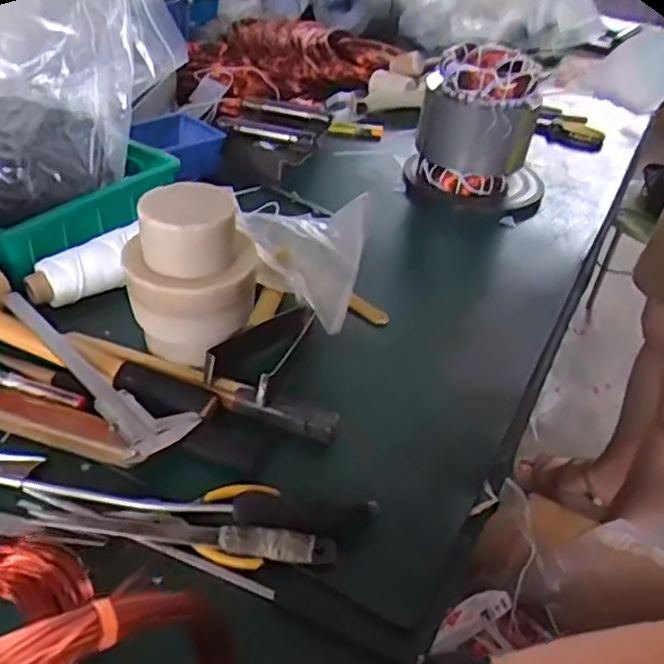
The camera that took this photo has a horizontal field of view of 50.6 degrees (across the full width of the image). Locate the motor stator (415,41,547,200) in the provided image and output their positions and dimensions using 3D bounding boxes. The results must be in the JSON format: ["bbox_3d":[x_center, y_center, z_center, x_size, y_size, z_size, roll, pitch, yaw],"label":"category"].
[{"bbox_3d":[0.195,-0.280,0.952,0.144,0.166,0.141,9,37,1],"label":"motor stator"}]

